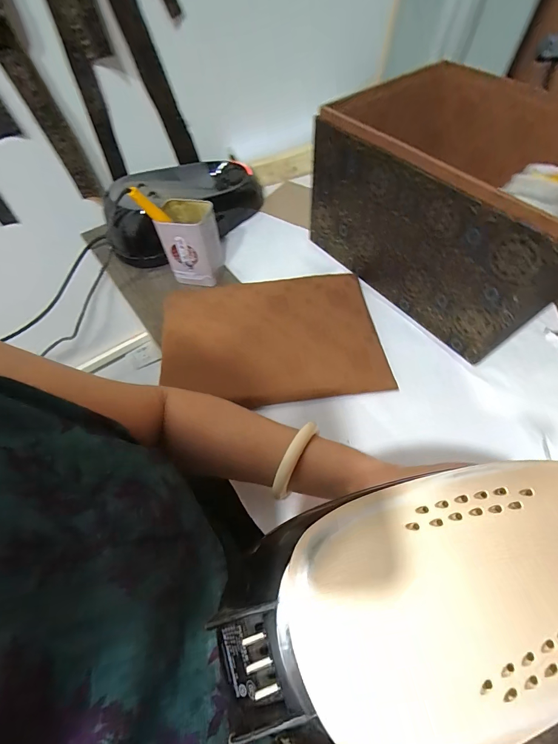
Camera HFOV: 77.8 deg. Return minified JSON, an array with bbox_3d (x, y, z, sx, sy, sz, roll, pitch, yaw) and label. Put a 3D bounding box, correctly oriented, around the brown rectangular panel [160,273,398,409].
[{"bbox_3d":[-0.014,-0.051,0.481,0.289,0.014,0.194,-7,59,-3],"label":"brown rectangular panel"}]

